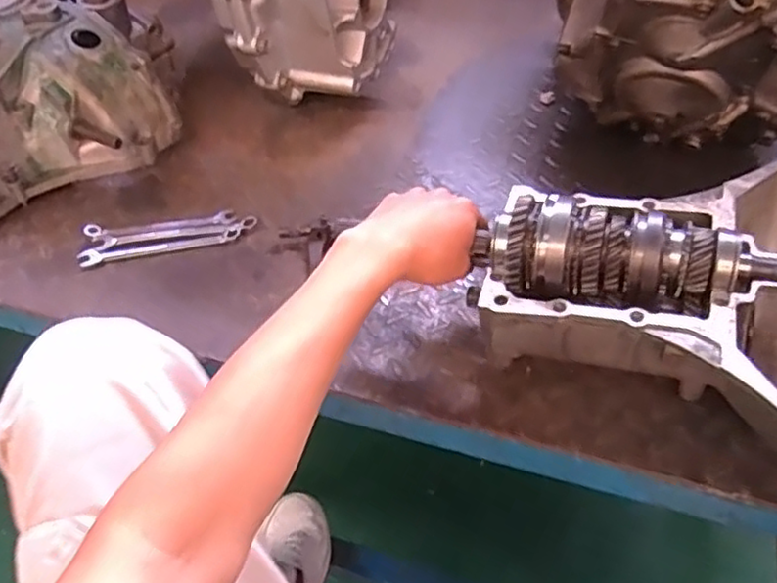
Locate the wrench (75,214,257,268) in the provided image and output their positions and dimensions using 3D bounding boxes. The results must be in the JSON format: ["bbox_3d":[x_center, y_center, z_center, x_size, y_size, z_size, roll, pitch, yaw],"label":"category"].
[{"bbox_3d":[-0.225,-0.049,0.689,0.178,0.006,0.030,-14,48,-11],"label":"wrench"}]

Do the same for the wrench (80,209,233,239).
[{"bbox_3d":[-0.244,-0.071,0.712,0.151,0.010,0.023,-6,47,-4],"label":"wrench"}]

